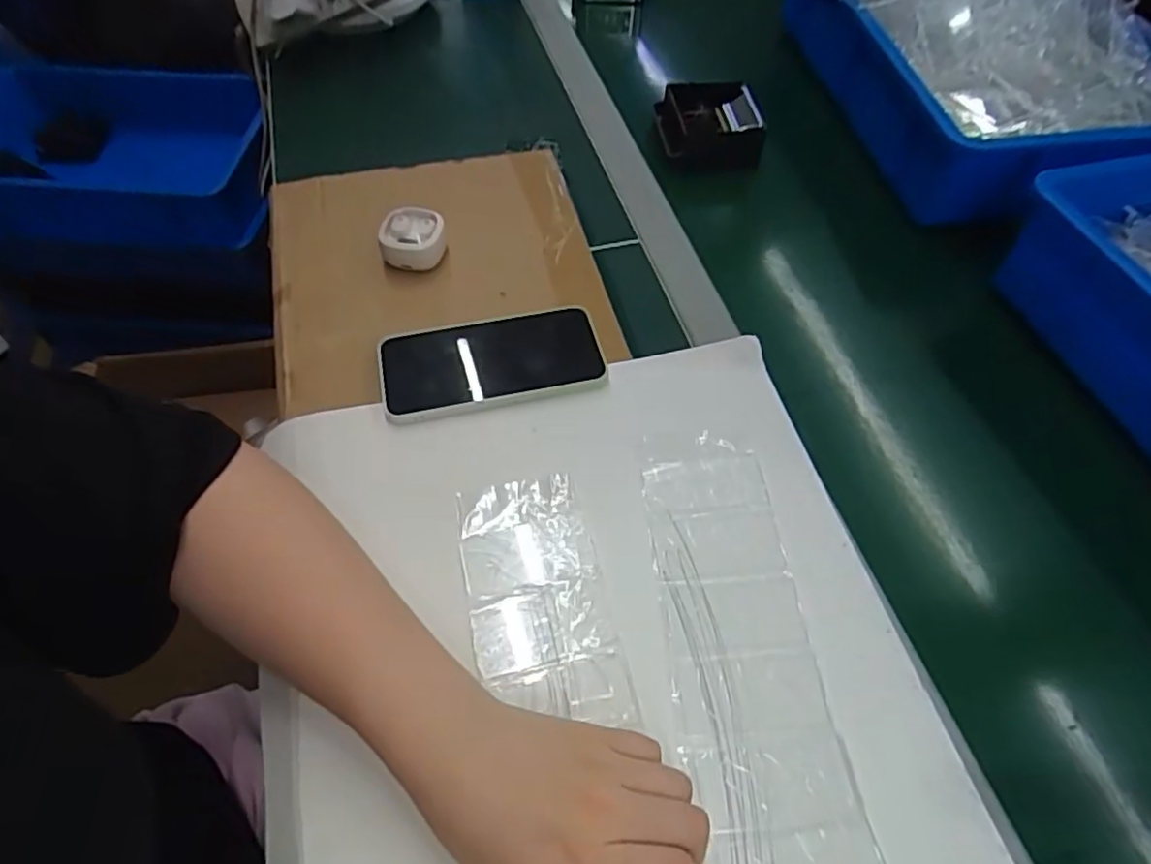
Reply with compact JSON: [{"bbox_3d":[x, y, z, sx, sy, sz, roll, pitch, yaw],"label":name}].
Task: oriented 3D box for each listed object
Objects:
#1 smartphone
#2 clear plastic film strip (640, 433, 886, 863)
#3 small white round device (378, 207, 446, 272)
[{"bbox_3d":[-0.059,-0.052,0.475,0.153,0.015,0.077,-11,59,-9],"label":"smartphone"},{"bbox_3d":[0.100,0.179,0.341,0.095,0.009,0.387,-7,58,-7],"label":"clear plastic film strip"},{"bbox_3d":[-0.127,-0.151,0.530,0.049,0.031,0.043,-5,58,-6],"label":"small white round device"}]

